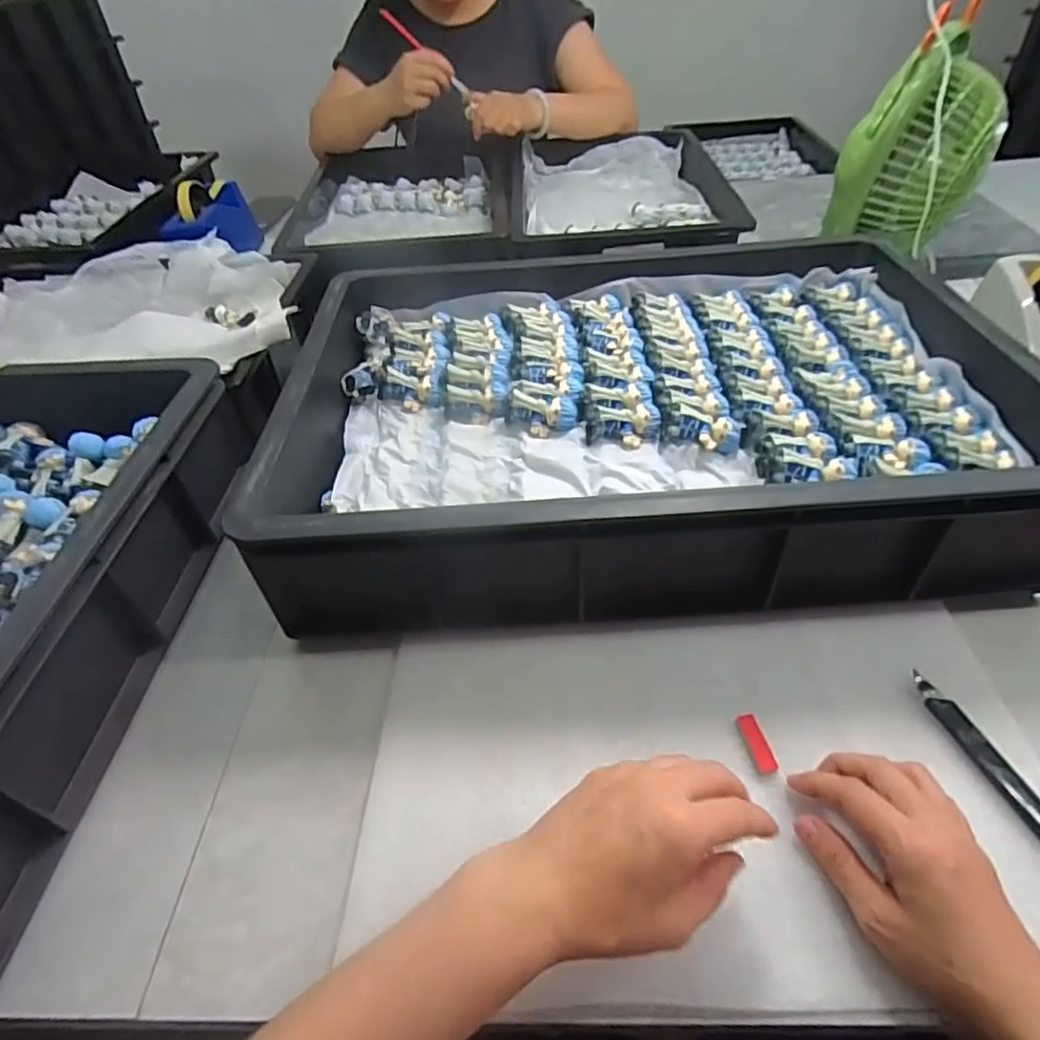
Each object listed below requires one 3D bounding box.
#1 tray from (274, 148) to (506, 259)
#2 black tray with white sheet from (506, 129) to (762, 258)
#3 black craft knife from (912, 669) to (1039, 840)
[{"bbox_3d":[-0.185,-0.487,0.954,0.317,0.066,0.423,-8,45,-2],"label":"tray"},{"bbox_3d":[0.152,-0.503,0.940,0.308,0.070,0.416,-2,45,4],"label":"black tray with white sheet"},{"bbox_3d":[0.284,0.151,0.358,0.016,0.008,0.138,-16,46,-10],"label":"black craft knife"}]

